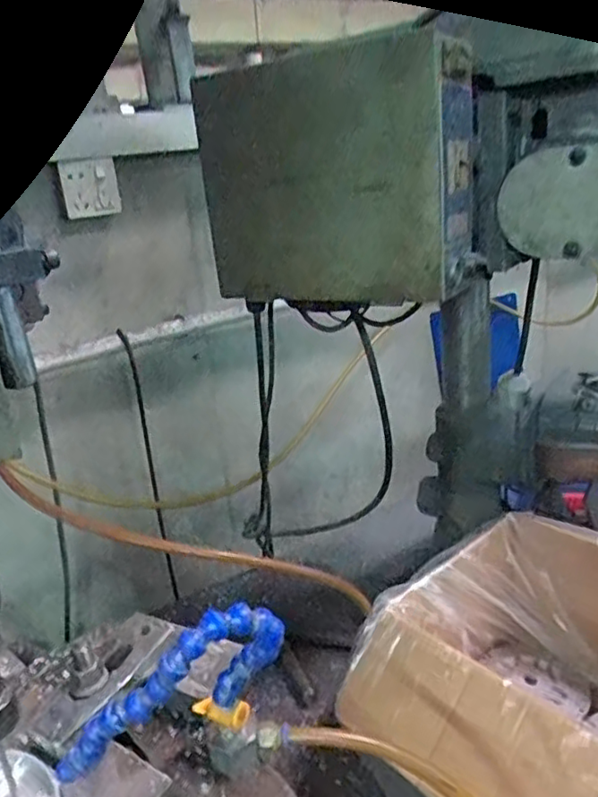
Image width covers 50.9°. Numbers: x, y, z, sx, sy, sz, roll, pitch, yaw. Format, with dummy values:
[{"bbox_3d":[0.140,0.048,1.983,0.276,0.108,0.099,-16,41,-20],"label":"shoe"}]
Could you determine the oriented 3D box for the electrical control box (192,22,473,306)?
[{"bbox_3d":[0.042,-0.253,0.745,0.305,0.261,0.150,12,27,41],"label":"electrical control box"}]

